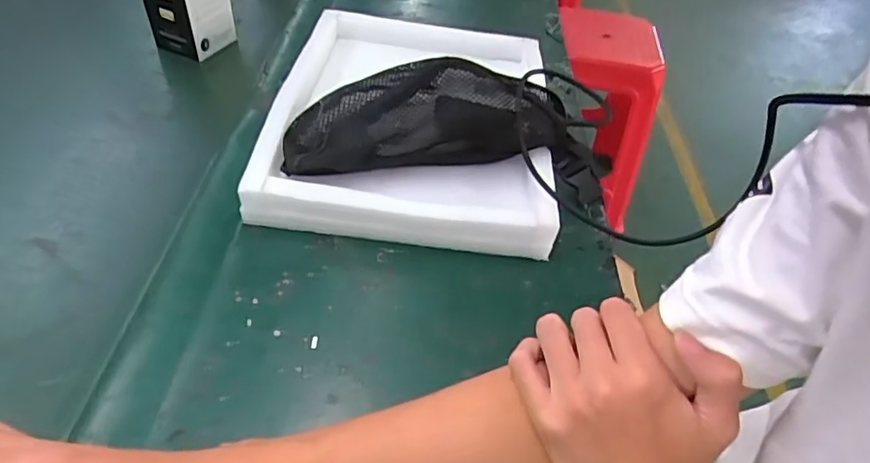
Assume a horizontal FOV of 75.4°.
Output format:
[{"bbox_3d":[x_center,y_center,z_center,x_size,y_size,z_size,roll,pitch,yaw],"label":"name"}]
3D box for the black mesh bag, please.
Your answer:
[{"bbox_3d":[0.013,-0.105,0.568,0.317,0.106,0.119,0,46,-5],"label":"black mesh bag"}]

